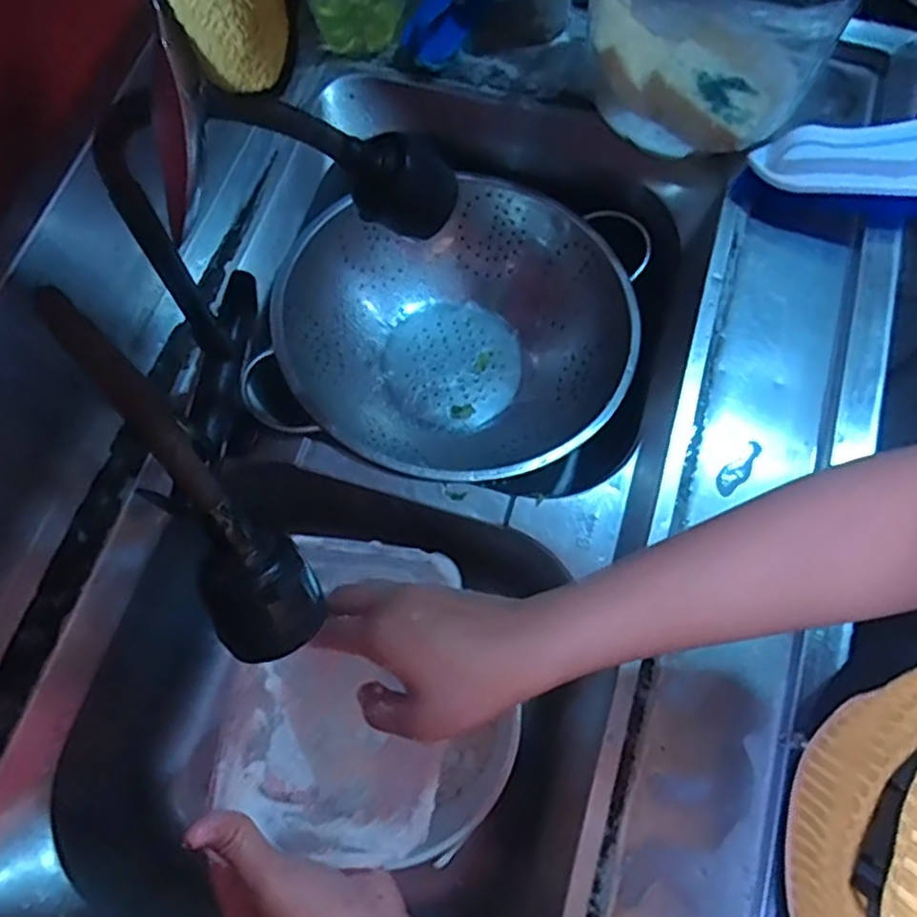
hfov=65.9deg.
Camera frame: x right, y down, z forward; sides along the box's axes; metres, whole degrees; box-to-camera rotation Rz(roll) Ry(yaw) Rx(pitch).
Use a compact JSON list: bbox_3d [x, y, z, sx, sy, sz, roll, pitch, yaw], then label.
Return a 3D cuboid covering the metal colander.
[{"bbox_3d":[-0.003,-0.124,0.684,0.304,0.122,0.324,-1,70,2],"label":"metal colander"}]

